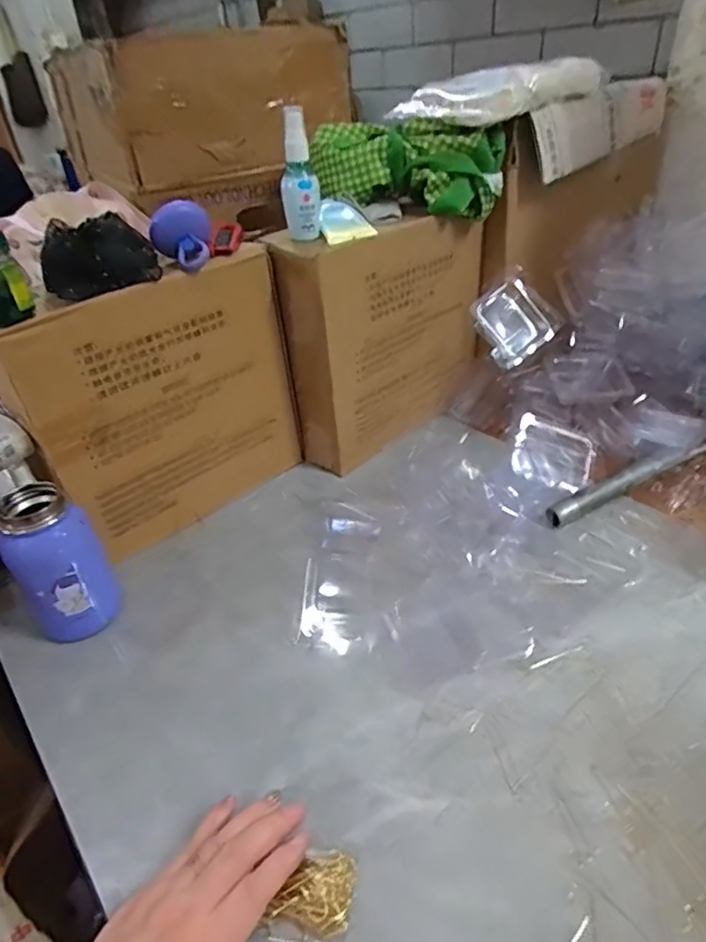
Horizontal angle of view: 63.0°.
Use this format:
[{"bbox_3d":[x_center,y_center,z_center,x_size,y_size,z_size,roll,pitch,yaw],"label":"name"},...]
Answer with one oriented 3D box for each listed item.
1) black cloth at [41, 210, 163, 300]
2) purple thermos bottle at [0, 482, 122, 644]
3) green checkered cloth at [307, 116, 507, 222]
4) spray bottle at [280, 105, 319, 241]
[{"bbox_3d":[-0.231,-0.195,0.522,0.096,0.058,0.066,-17,37,-17],"label":"black cloth"},{"bbox_3d":[-0.265,0.087,0.520,0.071,0.136,0.065,-31,43,-32],"label":"purple thermos bottle"},{"bbox_3d":[0.055,-0.352,0.675,0.224,0.087,0.082,14,39,24],"label":"green checkered cloth"},{"bbox_3d":[-0.056,-0.303,0.597,0.039,0.115,0.036,-5,35,0],"label":"spray bottle"}]

